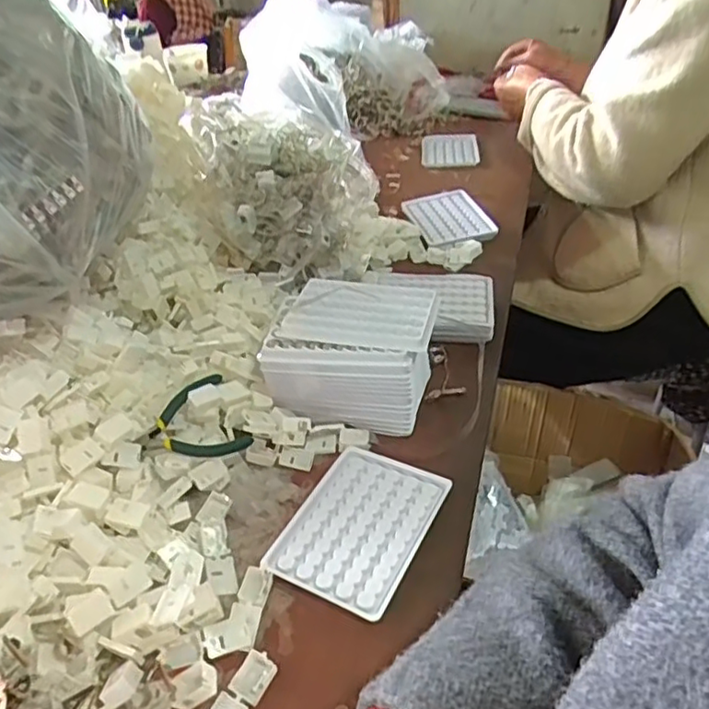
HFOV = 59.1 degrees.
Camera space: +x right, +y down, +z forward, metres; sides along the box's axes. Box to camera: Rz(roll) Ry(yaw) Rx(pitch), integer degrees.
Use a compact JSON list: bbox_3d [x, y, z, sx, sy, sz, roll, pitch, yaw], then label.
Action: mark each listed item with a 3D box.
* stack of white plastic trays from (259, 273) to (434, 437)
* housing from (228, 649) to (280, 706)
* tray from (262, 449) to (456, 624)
[{"bbox_3d":[0.000,-0.002,0.560,0.139,0.080,0.112,4,38,10],"label":"stack of white plastic trays"},{"bbox_3d":[-0.061,0.193,0.376,0.020,0.007,0.028,15,41,24],"label":"housing"},{"bbox_3d":[0.004,0.125,0.465,0.094,0.006,0.128,16,41,24],"label":"tray"}]

